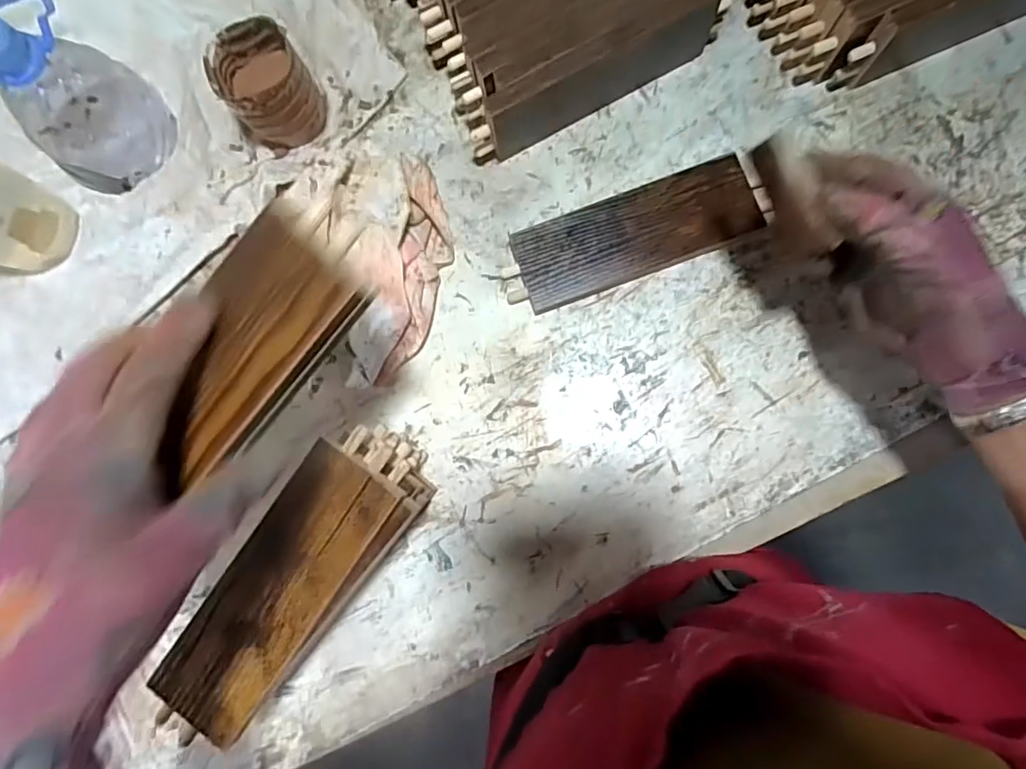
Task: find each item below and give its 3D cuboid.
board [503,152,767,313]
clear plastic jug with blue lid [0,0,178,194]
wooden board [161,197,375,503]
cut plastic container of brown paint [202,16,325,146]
[{"bbox_3d":[0.091,-0.115,0.425,0.197,0.014,0.065,-20,83,2],"label":"board"},{"bbox_3d":[-0.340,-0.217,0.415,0.091,0.123,0.097,0,84,4],"label":"clear plastic jug with blue lid"},{"bbox_3d":[-0.119,-0.018,0.240,0.065,0.010,0.115,42,91,6],"label":"wooden board"},{"bbox_3d":[-0.191,-0.230,0.429,0.070,0.061,0.067,0,84,4],"label":"cut plastic container of brown paint"}]

